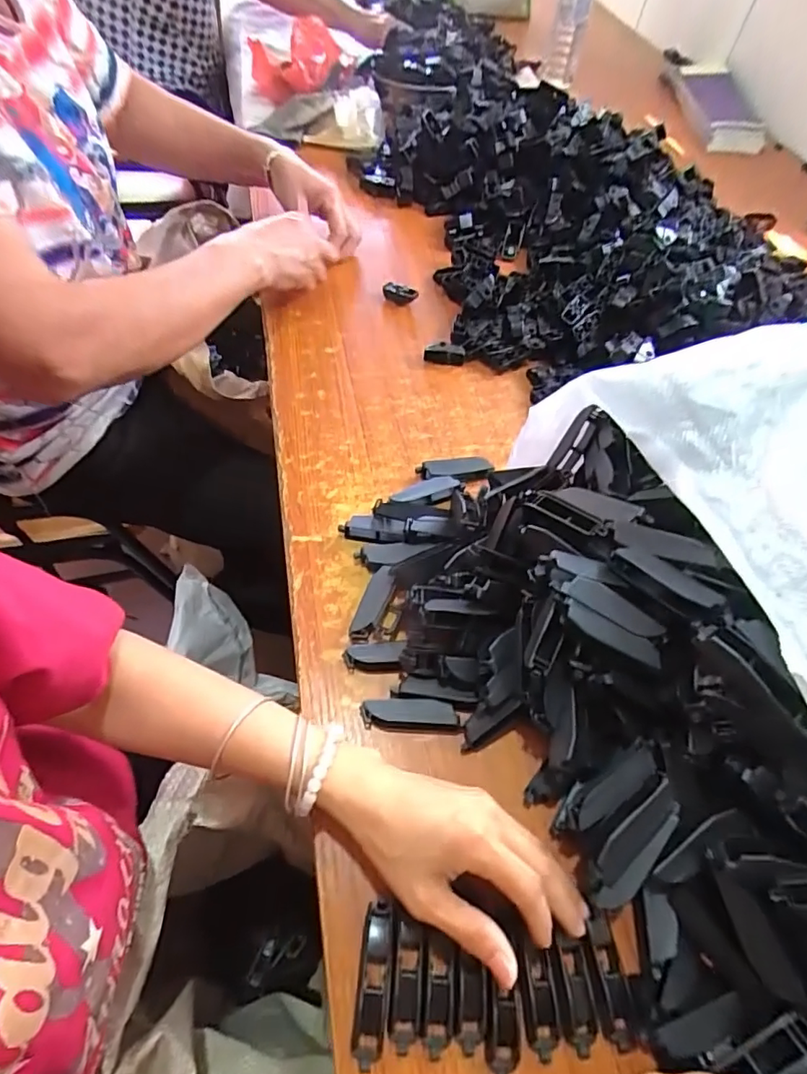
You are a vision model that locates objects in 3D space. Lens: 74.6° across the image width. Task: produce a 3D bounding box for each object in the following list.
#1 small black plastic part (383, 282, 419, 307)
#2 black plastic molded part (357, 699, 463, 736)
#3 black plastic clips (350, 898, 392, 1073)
[{"bbox_3d":[-0.006,-0.310,0.683,0.048,0.021,0.020,27,59,13],"label":"small black plastic part"},{"bbox_3d":[0.006,0.130,0.387,0.073,0.013,0.022,4,57,-1],"label":"black plastic molded part"},{"bbox_3d":[-0.018,0.257,0.306,0.017,0.015,0.076,7,57,0],"label":"black plastic clips"}]

